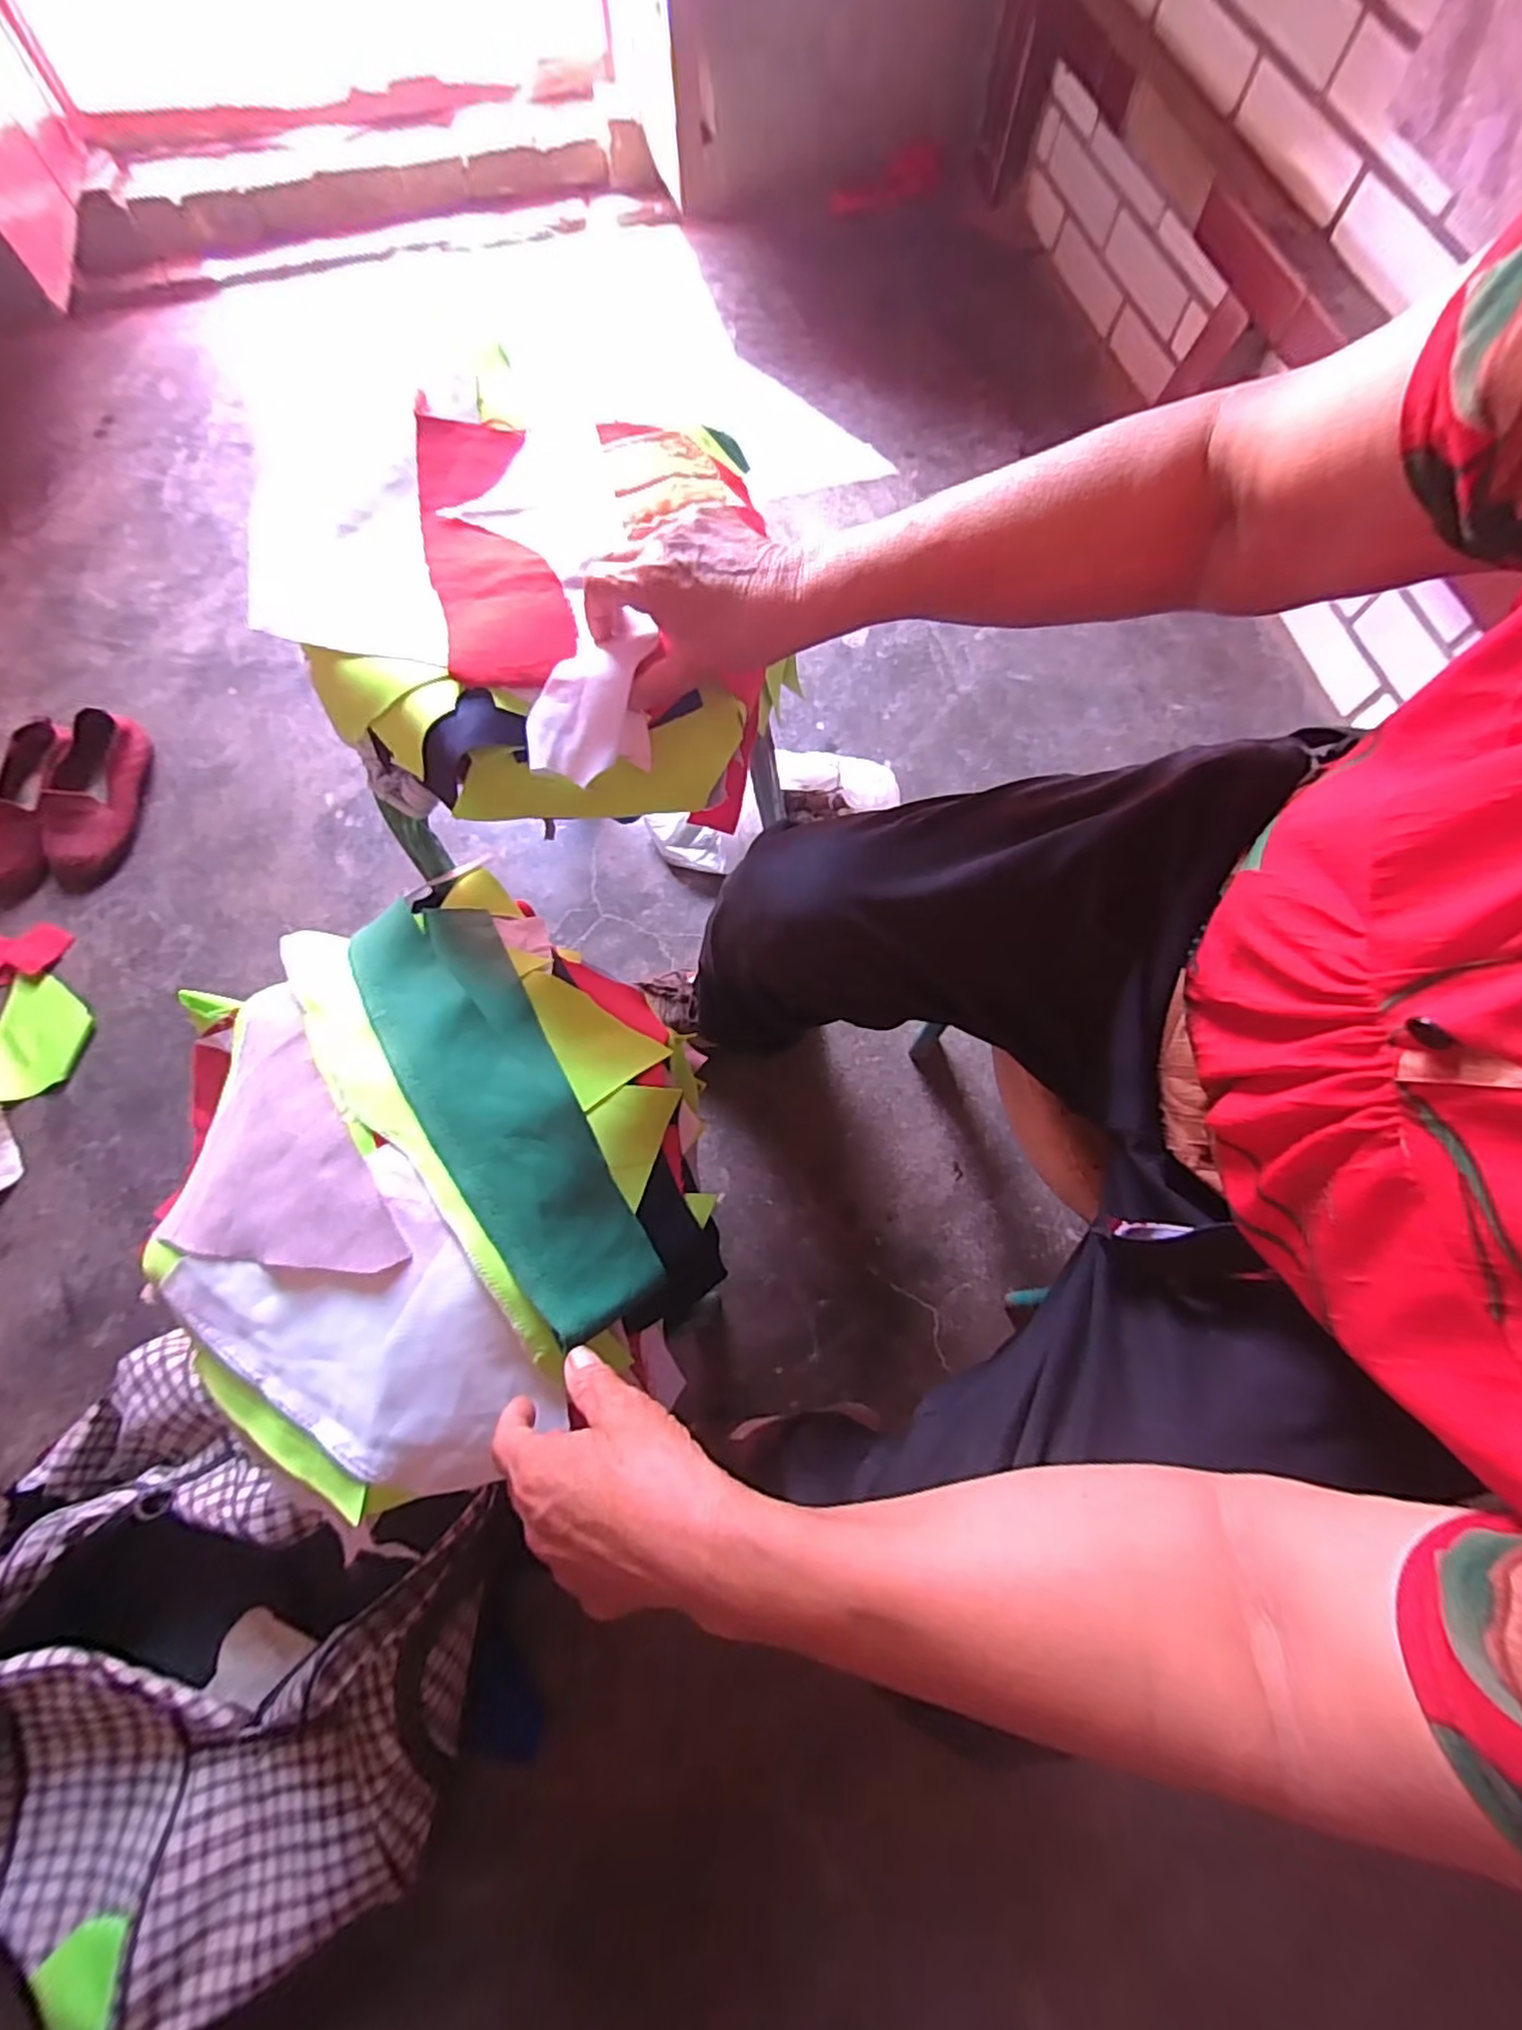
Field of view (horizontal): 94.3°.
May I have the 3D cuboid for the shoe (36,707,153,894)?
[{"bbox_3d":[-0.784,-0.254,0.827,0.074,0.060,0.213,0,70,-2],"label":"shoe"}]

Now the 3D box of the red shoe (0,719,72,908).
[{"bbox_3d":[-0.853,-0.244,0.820,0.076,0.051,0.214,-7,70,-5],"label":"red shoe"}]

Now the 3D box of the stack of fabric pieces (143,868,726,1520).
[{"bbox_3d":[-0.206,0.087,0.463,0.322,0.099,0.365,-14,71,-7],"label":"stack of fabric pieces"}]

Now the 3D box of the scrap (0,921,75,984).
[{"bbox_3d":[-0.836,-0.071,0.794,0.102,0.010,0.070,-13,71,-7],"label":"scrap"}]

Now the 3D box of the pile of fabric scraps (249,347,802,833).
[{"bbox_3d":[-0.151,-0.261,0.457,0.302,0.088,0.277,-6,71,-2],"label":"pile of fabric scraps"}]

